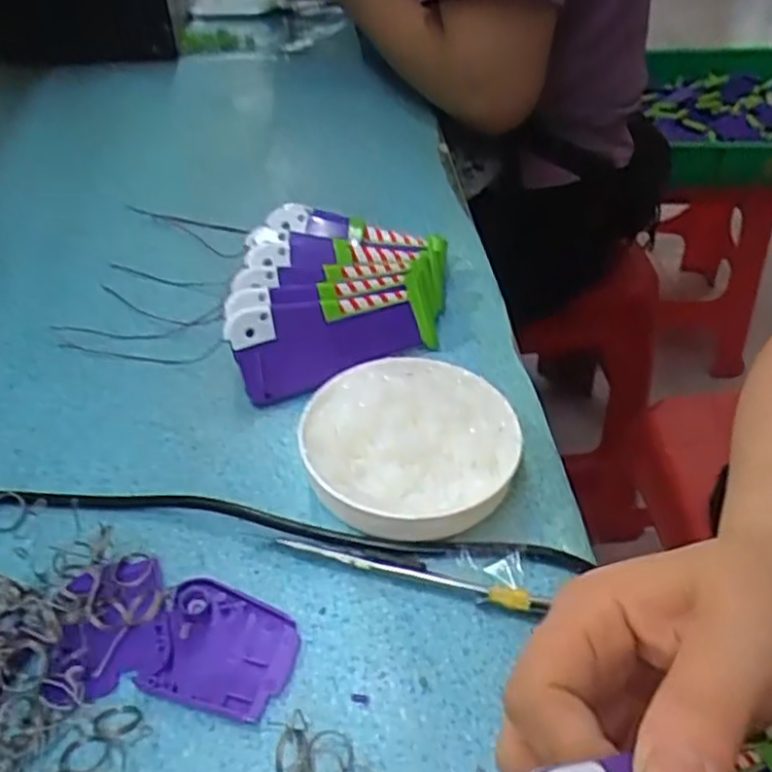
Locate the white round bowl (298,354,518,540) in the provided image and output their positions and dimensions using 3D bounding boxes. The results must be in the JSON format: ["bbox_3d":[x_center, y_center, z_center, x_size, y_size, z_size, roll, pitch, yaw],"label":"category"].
[{"bbox_3d":[0.012,0.030,0.374,0.103,0.031,0.098,-4,43,-5],"label":"white round bowl"}]

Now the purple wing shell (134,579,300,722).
[{"bbox_3d":[-0.068,0.109,0.308,0.059,0.010,0.050,13,45,13],"label":"purple wing shell"}]

